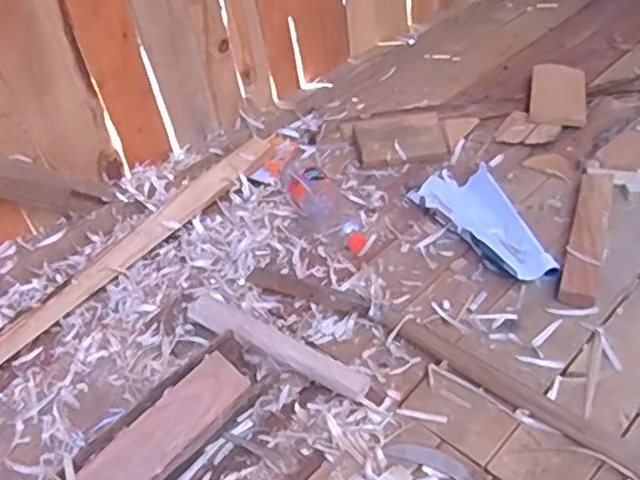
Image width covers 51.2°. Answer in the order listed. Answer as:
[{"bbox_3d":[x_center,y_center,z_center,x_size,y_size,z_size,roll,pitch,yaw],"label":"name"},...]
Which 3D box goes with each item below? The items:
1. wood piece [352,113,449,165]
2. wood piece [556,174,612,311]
[{"bbox_3d":[0.142,-0.175,1.175,0.152,0.028,0.105,-9,43,-5],"label":"wood piece"},{"bbox_3d":[0.395,-0.010,0.978,0.049,0.024,0.296,14,46,19],"label":"wood piece"}]

